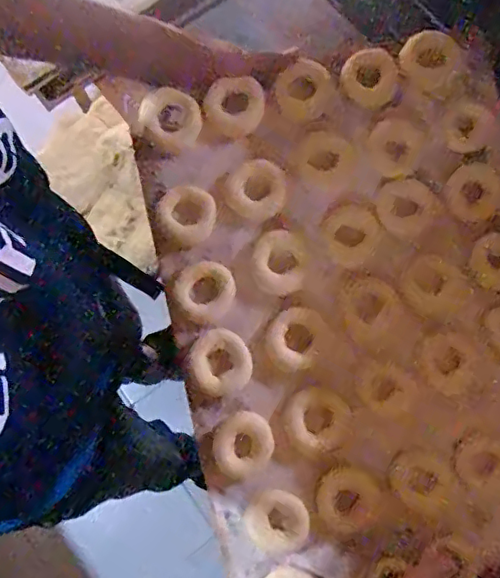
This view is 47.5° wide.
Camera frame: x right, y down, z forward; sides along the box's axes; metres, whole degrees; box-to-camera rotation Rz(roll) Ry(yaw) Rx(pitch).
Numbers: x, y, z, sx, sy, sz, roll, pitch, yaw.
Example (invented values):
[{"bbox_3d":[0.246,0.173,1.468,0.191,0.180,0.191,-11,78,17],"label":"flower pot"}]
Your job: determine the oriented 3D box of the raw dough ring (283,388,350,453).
[{"bbox_3d":[0.072,0.138,0.609,0.070,0.011,0.061,32,81,-4],"label":"raw dough ring"}]

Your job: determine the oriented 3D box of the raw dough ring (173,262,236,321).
[{"bbox_3d":[-0.048,0.001,0.610,0.059,0.015,0.061,-1,73,2],"label":"raw dough ring"}]

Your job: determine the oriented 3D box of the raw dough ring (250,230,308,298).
[{"bbox_3d":[0.032,-0.027,0.623,0.062,0.014,0.068,-1,73,2],"label":"raw dough ring"}]

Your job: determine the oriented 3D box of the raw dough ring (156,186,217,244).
[{"bbox_3d":[-0.069,-0.081,0.621,0.061,0.011,0.061,1,84,-9],"label":"raw dough ring"}]

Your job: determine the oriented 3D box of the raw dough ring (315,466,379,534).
[{"bbox_3d":[0.101,0.222,0.599,0.062,0.015,0.064,-1,73,2],"label":"raw dough ring"}]

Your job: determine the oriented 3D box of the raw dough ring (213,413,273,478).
[{"bbox_3d":[-0.008,0.164,0.598,0.065,0.017,0.058,-36,75,-9],"label":"raw dough ring"}]

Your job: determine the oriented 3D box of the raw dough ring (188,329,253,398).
[{"bbox_3d":[-0.031,0.079,0.602,0.064,0.015,0.065,-1,73,2],"label":"raw dough ring"}]

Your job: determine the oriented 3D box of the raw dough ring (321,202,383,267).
[{"bbox_3d":[0.112,-0.061,0.631,0.064,0.012,0.069,-1,73,2],"label":"raw dough ring"}]

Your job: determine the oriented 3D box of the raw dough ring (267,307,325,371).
[{"bbox_3d":[0.050,0.053,0.612,0.057,0.012,0.065,28,76,10],"label":"raw dough ring"}]

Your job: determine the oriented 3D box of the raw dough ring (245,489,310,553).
[{"bbox_3d":[0.028,0.245,0.597,0.066,0.023,0.060,30,76,11],"label":"raw dough ring"}]

